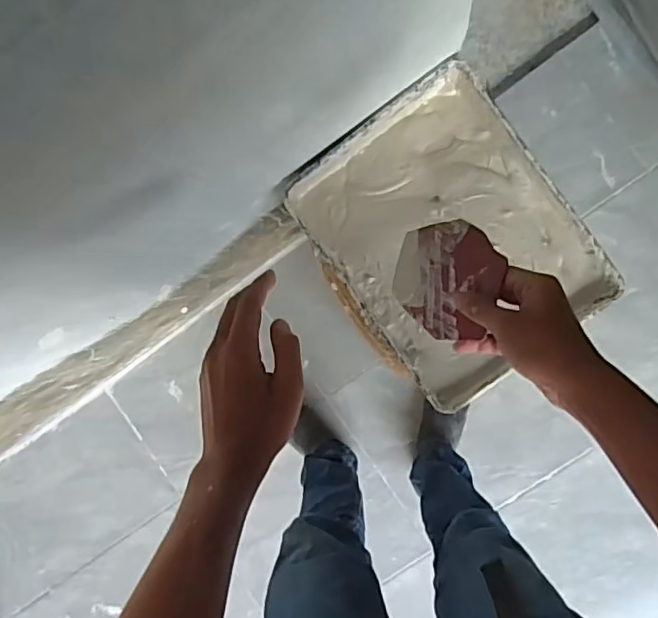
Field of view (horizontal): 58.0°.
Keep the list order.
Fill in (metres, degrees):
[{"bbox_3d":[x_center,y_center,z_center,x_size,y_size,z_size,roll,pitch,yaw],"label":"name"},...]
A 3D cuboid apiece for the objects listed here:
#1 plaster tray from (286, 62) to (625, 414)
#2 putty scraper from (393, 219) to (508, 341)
[{"bbox_3d":[0.147,-0.080,0.760,0.293,0.071,0.350,-36,90,5],"label":"plaster tray"},{"bbox_3d":[0.098,-0.025,0.504,0.098,0.005,0.096,15,103,40],"label":"putty scraper"}]

